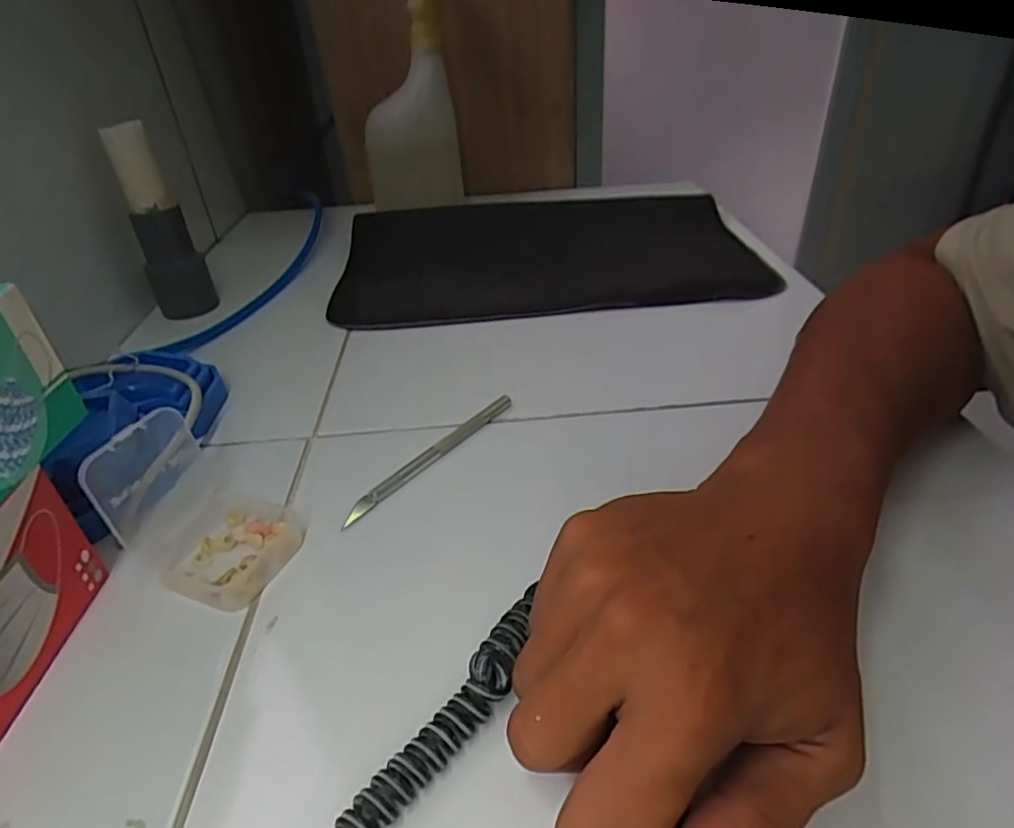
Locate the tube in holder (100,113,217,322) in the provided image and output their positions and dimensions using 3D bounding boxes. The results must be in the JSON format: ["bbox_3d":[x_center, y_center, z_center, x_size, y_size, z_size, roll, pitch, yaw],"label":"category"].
[{"bbox_3d":[-0.291,-0.158,0.516,0.040,0.157,0.032,15,39,22],"label":"tube in holder"}]

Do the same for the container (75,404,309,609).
[{"bbox_3d":[-0.152,0.043,0.298,0.085,0.064,0.063,17,40,27],"label":"container"}]

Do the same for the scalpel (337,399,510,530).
[{"bbox_3d":[-0.043,0.024,0.366,0.012,0.011,0.134,22,43,32],"label":"scalpel"}]

